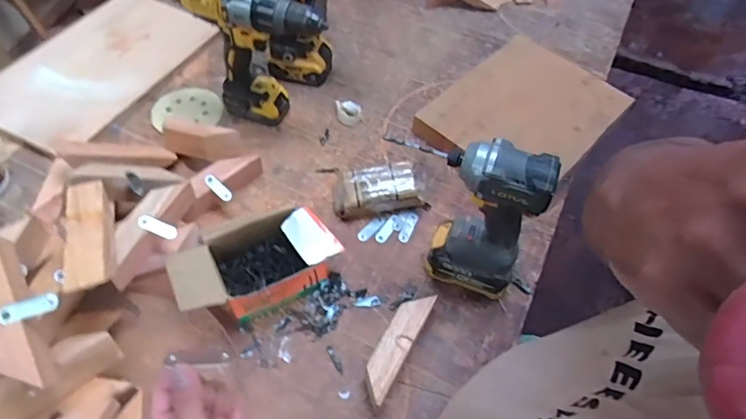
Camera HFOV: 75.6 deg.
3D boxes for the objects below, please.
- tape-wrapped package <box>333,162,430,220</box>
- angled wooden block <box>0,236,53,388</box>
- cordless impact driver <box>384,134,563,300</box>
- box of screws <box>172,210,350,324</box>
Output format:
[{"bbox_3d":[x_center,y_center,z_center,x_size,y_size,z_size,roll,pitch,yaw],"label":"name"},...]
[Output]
[{"bbox_3d":[0.012,-0.028,0.742,0.146,0.051,0.067,-4,55,-7],"label":"tape-wrapped package"},{"bbox_3d":[-0.378,0.111,0.501,0.046,0.046,0.162,-22,82,-19],"label":"angled wooden block"},{"bbox_3d":[0.108,0.006,0.611,0.194,0.238,0.064,20,56,10],"label":"cordless impact driver"},{"bbox_3d":[-0.155,0.074,0.645,0.199,0.074,0.107,-23,59,-19],"label":"box of screws"}]

